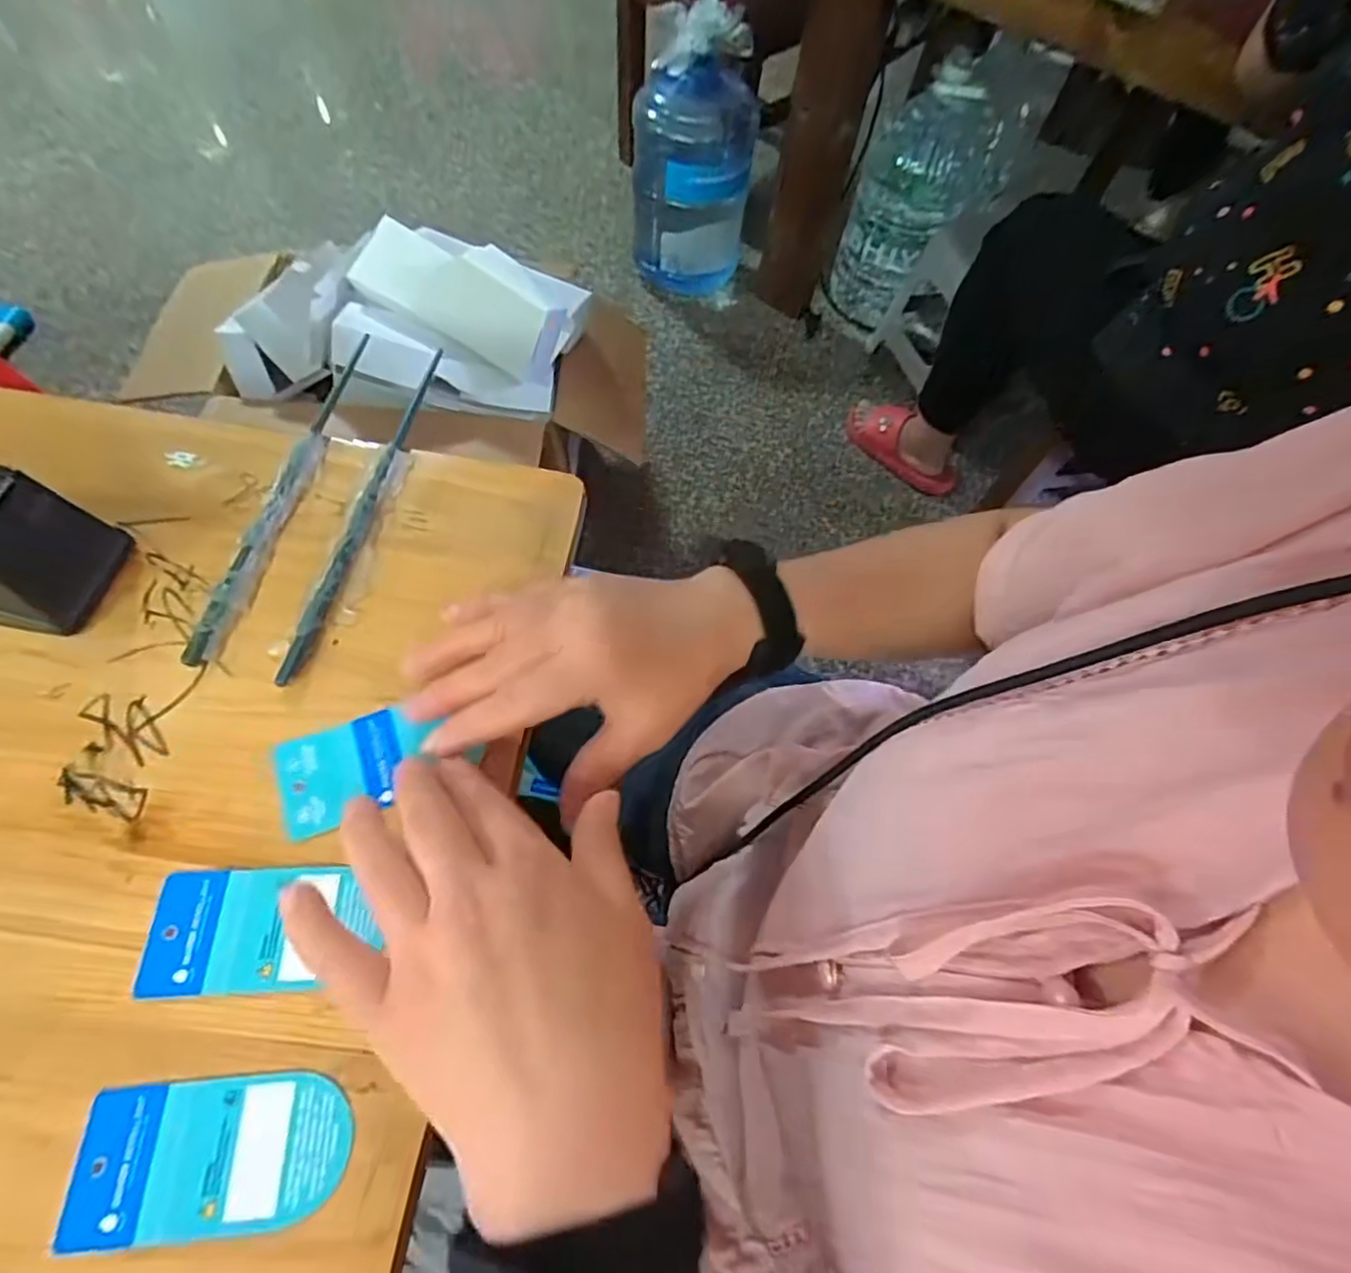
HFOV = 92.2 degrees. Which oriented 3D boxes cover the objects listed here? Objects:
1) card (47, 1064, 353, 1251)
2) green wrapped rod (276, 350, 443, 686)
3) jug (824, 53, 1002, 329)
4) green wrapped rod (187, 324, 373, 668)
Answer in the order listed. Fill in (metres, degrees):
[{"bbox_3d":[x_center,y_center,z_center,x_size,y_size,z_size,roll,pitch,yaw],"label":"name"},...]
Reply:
[{"bbox_3d":[-0.168,0.189,0.238,0.092,0.004,0.047,-2,62,-6],"label":"card"},{"bbox_3d":[-0.168,-0.078,0.366,0.018,0.007,0.226,11,63,2],"label":"green wrapped rod"},{"bbox_3d":[0.521,-0.928,1.398,0.277,0.452,0.269,20,64,5],"label":"jug"},{"bbox_3d":[-0.216,-0.087,0.365,0.015,0.009,0.224,9,63,1],"label":"green wrapped rod"}]

